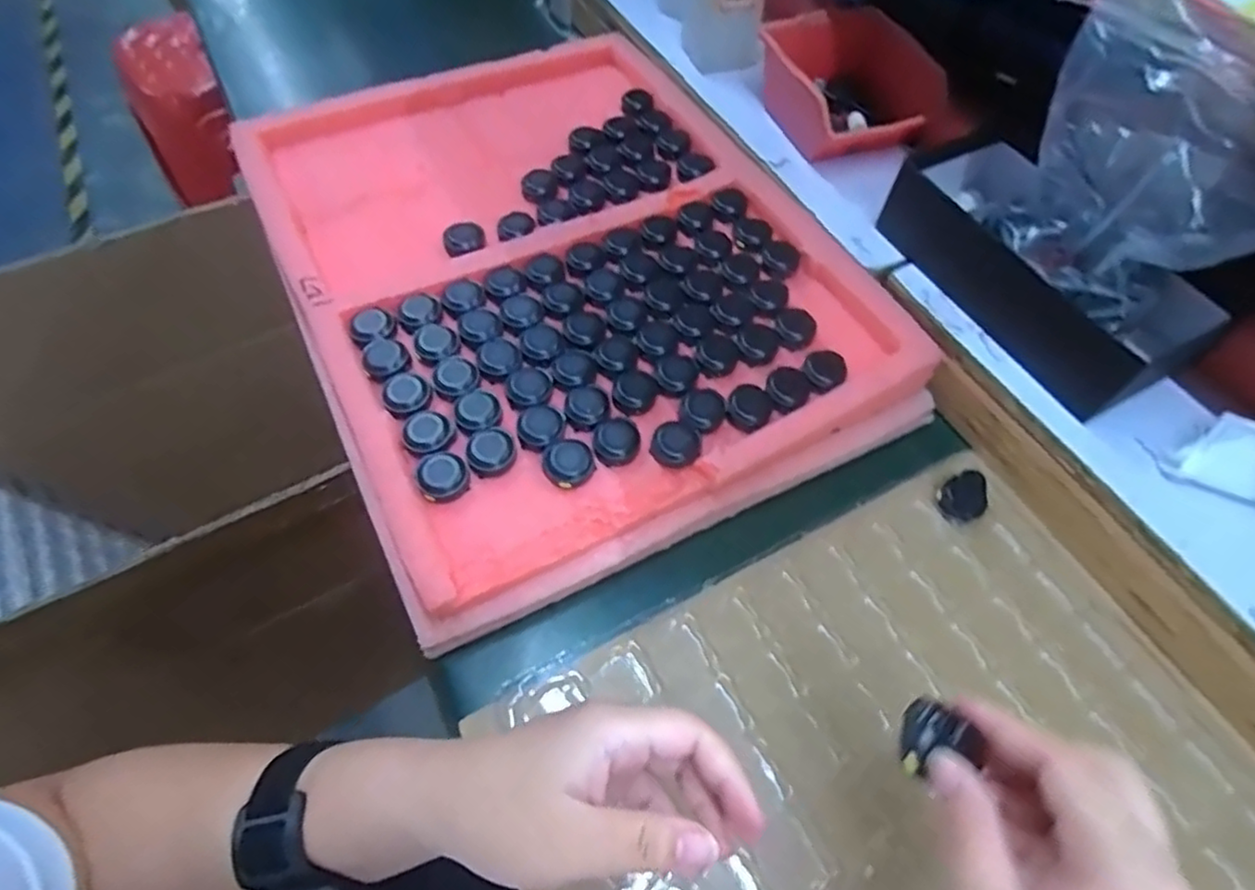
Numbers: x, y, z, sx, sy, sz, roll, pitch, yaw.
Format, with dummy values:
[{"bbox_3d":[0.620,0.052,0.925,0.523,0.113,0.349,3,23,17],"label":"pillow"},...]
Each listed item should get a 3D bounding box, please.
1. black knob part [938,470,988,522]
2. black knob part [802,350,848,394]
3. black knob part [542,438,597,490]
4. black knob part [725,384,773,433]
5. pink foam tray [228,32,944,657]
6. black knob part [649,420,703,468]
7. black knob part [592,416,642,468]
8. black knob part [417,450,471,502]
[{"bbox_3d":[0.221,0.034,0.433,0.027,0.019,0.028,1,58,-1],"label":"black knob part"},{"bbox_3d":[0.134,-0.049,0.444,0.026,0.010,0.030,-16,60,-11],"label":"black knob part"},{"bbox_3d":[-0.035,0.010,0.399,0.030,0.011,0.031,1,58,-1],"label":"black knob part"},{"bbox_3d":[0.080,-0.024,0.429,0.028,0.008,0.028,1,58,-1],"label":"black knob part"},{"bbox_3d":[-0.056,-0.143,0.502,0.368,0.045,0.470,-24,65,-16],"label":"pink foam tray"},{"bbox_3d":[0.031,-0.001,0.412,0.031,0.012,0.029,9,59,4],"label":"black knob part"},{"bbox_3d":[-0.006,-0.003,0.412,0.030,0.006,0.031,1,58,-1],"label":"black knob part"},{"bbox_3d":[-0.109,0.018,0.390,0.029,0.011,0.029,1,58,-1],"label":"black knob part"}]

